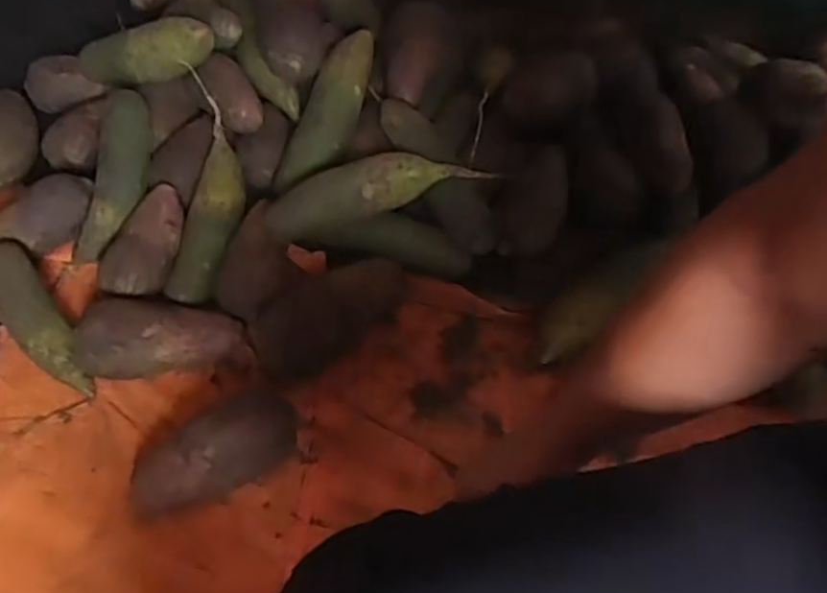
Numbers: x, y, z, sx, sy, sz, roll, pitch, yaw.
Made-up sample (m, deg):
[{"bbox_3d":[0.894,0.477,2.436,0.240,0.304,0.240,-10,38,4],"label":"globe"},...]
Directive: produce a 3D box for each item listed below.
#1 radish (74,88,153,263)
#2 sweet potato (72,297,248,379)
[{"bbox_3d":[-0.317,-0.124,0.776,0.057,0.040,0.185,18,95,9],"label":"radish"},{"bbox_3d":[-0.249,0.047,0.718,0.142,0.071,0.081,9,56,2],"label":"sweet potato"}]

